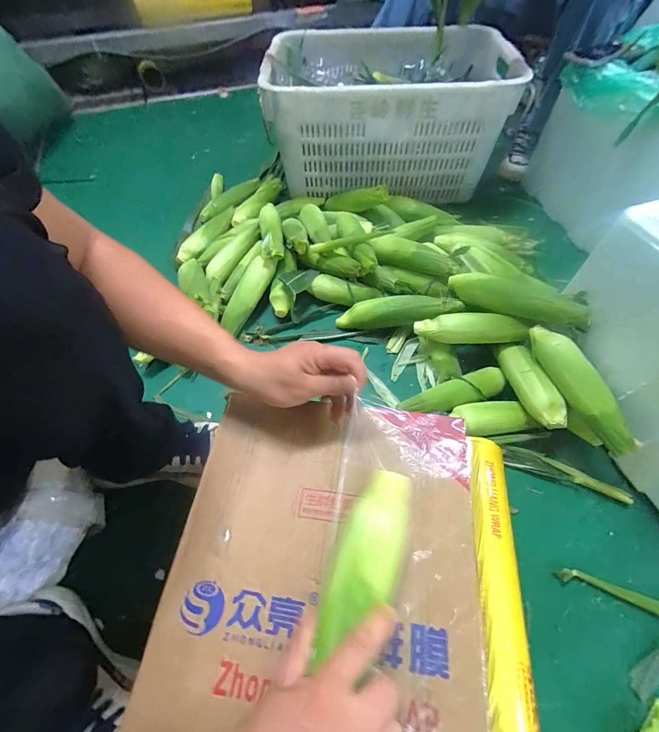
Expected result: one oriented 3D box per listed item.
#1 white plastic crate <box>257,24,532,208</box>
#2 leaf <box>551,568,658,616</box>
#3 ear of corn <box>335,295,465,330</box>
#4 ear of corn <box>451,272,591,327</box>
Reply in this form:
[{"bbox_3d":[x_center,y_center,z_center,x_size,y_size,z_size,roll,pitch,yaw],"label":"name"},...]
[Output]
[{"bbox_3d":[0.147,-0.699,0.911,0.579,0.266,0.427,4,58,4],"label":"white plastic crate"},{"bbox_3d":[0.428,0.325,0.454,0.203,0.013,0.021,17,60,11],"label":"leaf"},{"bbox_3d":[0.137,-0.112,0.682,0.255,0.054,0.059,-4,56,23],"label":"ear of corn"},{"bbox_3d":[0.319,-0.122,0.581,0.054,0.047,0.241,-42,49,-22],"label":"ear of corn"}]

